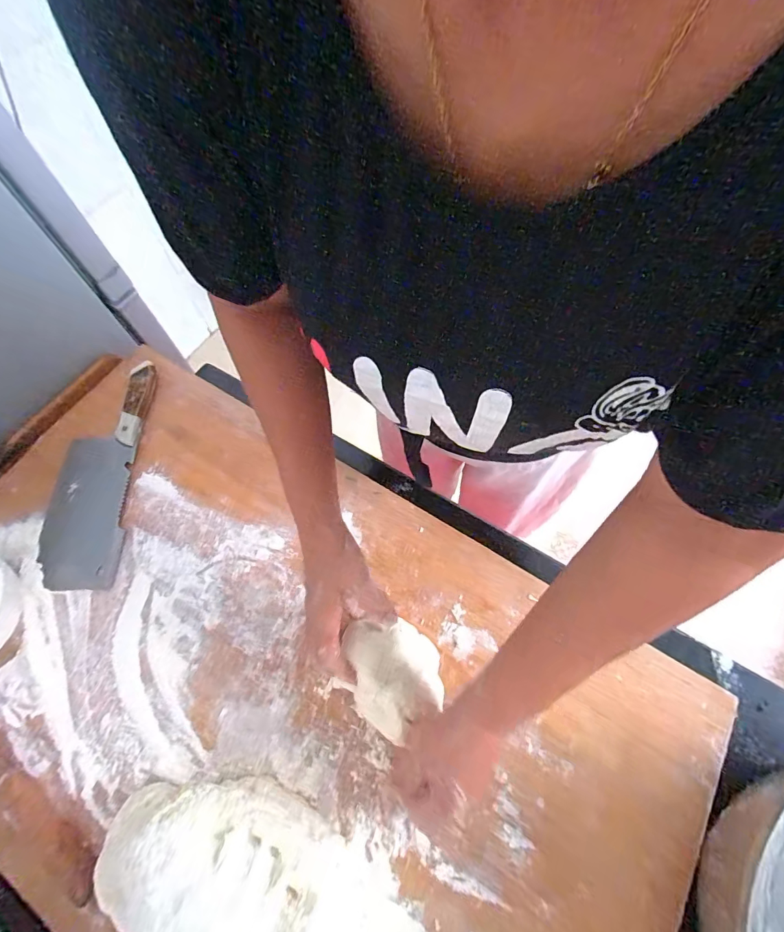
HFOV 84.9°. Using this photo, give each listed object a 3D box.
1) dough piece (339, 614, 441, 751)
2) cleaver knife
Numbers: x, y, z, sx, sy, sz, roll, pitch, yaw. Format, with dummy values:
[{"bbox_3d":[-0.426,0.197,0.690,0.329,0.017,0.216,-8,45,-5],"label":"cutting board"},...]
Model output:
[{"bbox_3d":[0.005,0.196,0.410,0.082,0.076,0.097,-13,66,-4],"label":"dough piece"},{"bbox_3d":[-0.384,0.004,0.550,0.106,0.028,0.295,-2,66,1],"label":"cleaver knife"}]

